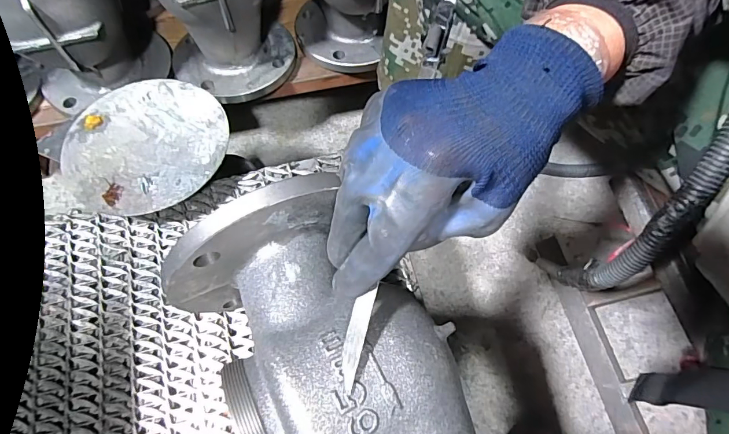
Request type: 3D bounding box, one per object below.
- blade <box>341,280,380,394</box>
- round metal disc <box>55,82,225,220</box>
[{"bbox_3d":[-0.005,0.068,0.235,0.012,0.004,0.056,13,76,18],"label":"blade"},{"bbox_3d":[-0.228,-0.079,0.433,0.162,0.007,0.159,0,66,1],"label":"round metal disc"}]

